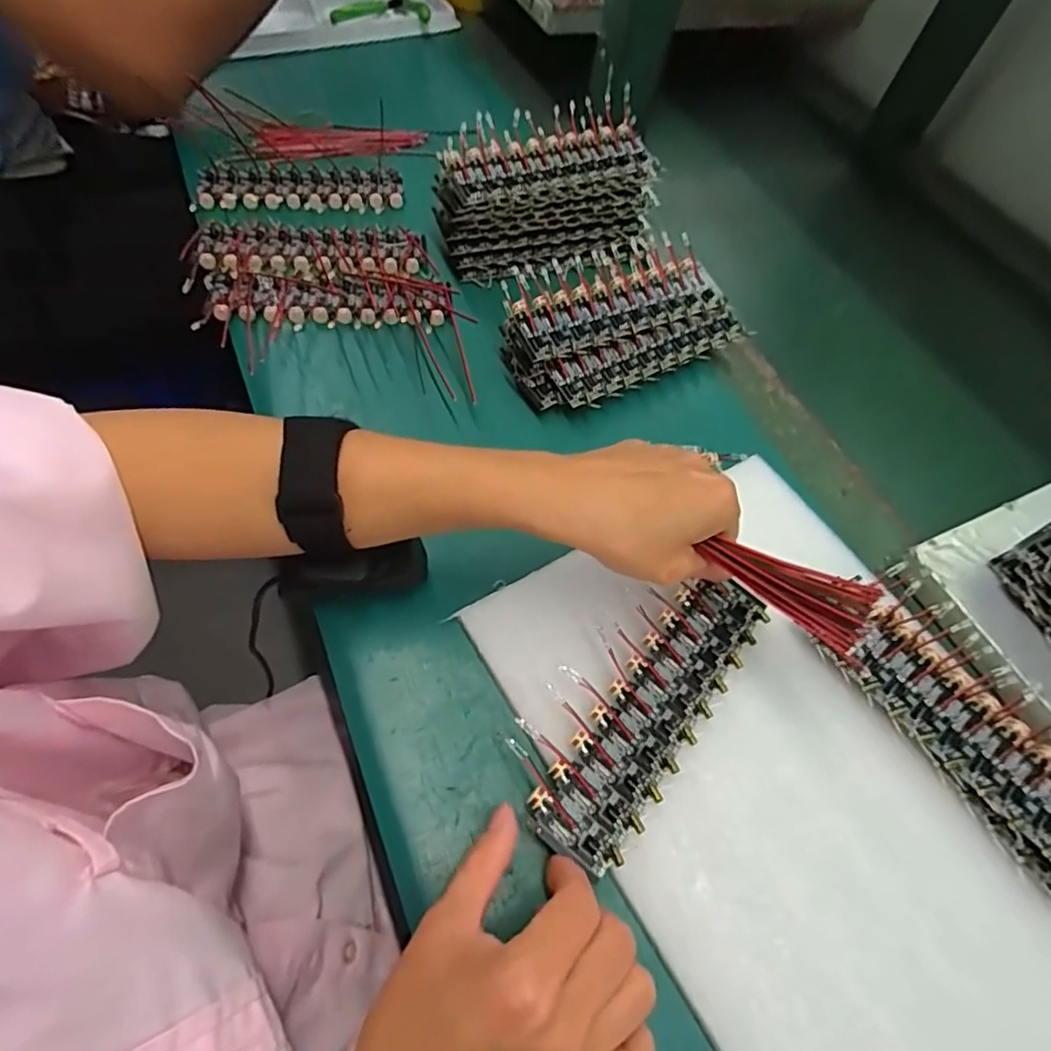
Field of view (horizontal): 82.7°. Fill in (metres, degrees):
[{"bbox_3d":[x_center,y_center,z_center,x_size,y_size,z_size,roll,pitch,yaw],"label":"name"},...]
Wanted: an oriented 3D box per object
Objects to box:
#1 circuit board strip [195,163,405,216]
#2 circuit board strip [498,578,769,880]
[{"bbox_3d":[-0.177,-0.271,0.473,0.151,0.011,0.062,-4,63,-5],"label":"circuit board strip"},{"bbox_3d":[0.060,0.080,0.289,0.065,0.012,0.159,39,63,16],"label":"circuit board strip"}]

